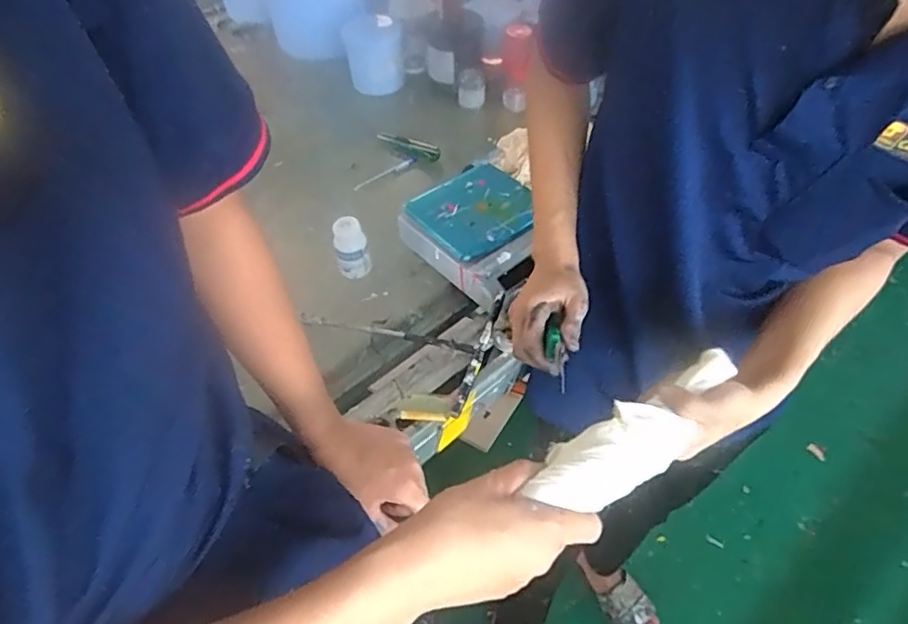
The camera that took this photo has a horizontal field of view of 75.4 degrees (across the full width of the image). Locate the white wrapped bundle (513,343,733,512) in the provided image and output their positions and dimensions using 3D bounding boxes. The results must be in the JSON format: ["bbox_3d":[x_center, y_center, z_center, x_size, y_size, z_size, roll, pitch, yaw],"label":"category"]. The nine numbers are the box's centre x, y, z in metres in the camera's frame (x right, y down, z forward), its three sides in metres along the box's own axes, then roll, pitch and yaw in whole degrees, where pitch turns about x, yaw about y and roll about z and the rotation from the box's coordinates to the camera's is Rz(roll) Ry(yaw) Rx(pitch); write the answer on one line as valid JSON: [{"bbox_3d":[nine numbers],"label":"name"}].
[{"bbox_3d":[0.153,0.102,0.499,0.216,0.042,0.067,-28,52,-23],"label":"white wrapped bundle"}]

